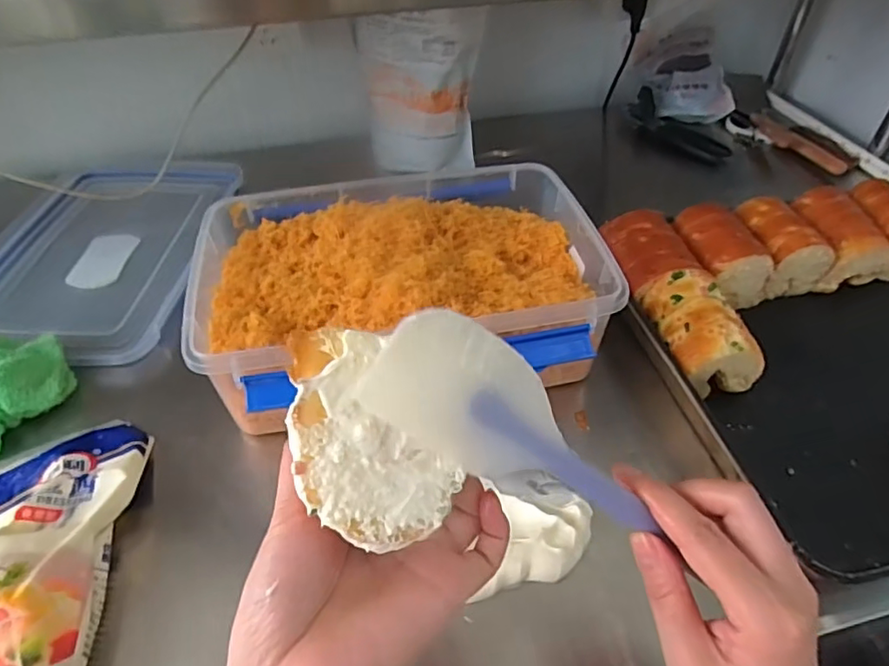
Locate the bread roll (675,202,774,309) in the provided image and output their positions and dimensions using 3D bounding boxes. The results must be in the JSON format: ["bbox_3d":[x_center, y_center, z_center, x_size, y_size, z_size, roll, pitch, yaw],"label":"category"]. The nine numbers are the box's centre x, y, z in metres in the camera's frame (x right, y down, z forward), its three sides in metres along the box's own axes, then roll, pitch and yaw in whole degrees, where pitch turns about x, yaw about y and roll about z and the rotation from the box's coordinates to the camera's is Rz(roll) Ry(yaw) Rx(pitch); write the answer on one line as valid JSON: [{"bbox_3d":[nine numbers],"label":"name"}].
[{"bbox_3d":[0.282,-0.082,0.601,0.069,0.063,0.096,-13,46,-11],"label":"bread roll"}]

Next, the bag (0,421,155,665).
[{"bbox_3d":[-0.290,0.153,0.395,0.122,0.052,0.230,-8,46,-7],"label":"bag"}]

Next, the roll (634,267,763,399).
[{"bbox_3d":[0.226,-0.004,0.521,0.066,0.055,0.112,-11,46,-10],"label":"roll"}]

